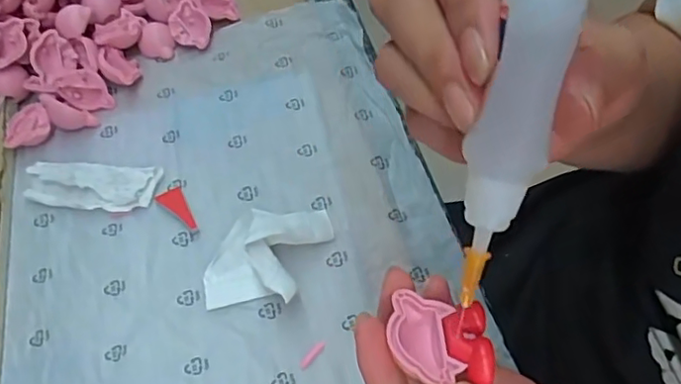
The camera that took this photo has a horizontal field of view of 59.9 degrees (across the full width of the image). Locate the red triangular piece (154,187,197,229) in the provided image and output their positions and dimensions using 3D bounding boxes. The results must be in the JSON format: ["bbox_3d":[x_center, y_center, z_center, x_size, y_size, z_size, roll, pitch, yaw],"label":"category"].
[{"bbox_3d":[-0.098,0.011,0.351,0.015,0.004,0.032,-26,59,-10],"label":"red triangular piece"}]

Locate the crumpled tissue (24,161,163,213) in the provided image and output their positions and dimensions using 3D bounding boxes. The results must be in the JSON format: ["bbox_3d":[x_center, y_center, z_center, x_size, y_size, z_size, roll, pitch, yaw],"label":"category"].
[{"bbox_3d":[-0.155,-0.005,0.365,0.084,0.006,0.030,3,58,9],"label":"crumpled tissue"}]

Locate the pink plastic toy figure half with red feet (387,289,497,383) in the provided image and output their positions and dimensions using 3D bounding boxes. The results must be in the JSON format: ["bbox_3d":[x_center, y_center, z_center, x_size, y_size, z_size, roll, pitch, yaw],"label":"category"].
[{"bbox_3d":[0.033,0.049,0.199,0.031,0.012,0.032,-4,58,1],"label":"pink plastic toy figure half with red feet"}]

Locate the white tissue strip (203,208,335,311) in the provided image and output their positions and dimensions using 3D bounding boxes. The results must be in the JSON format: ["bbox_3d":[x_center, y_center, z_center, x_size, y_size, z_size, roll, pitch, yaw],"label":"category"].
[{"bbox_3d":[-0.040,0.030,0.320,0.052,0.027,0.073,20,62,18],"label":"white tissue strip"}]

